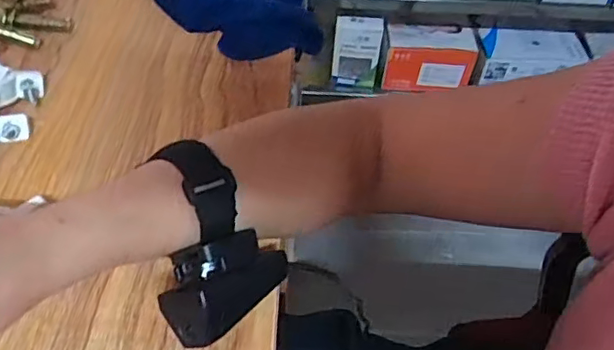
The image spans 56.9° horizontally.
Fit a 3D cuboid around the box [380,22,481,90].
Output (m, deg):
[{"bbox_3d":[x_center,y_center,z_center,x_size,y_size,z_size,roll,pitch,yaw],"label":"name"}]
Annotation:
[{"bbox_3d":[0.228,-0.217,1.061,0.163,0.102,0.067,3,50,0],"label":"box"}]

